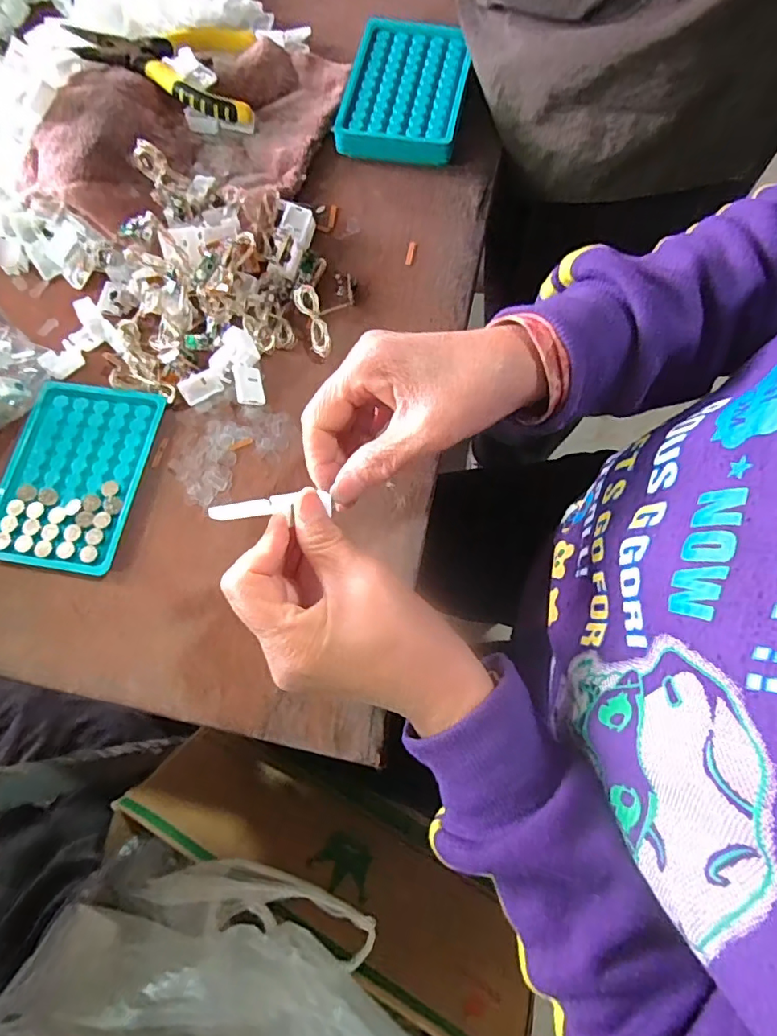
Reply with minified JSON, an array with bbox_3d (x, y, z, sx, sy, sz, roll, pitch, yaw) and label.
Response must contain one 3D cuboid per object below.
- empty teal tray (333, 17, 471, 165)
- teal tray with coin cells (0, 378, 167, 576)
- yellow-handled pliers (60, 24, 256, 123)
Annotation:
[{"bbox_3d":[0.015,-0.356,0.446,0.095,0.029,0.127,10,76,6],"label":"empty teal tray"},{"bbox_3d":[-0.219,-0.031,0.365,0.099,0.014,0.130,9,76,6],"label":"teal tray with coin cells"},{"bbox_3d":[-0.185,-0.384,0.448,0.146,0.043,0.093,4,73,5],"label":"yellow-handled pliers"}]

